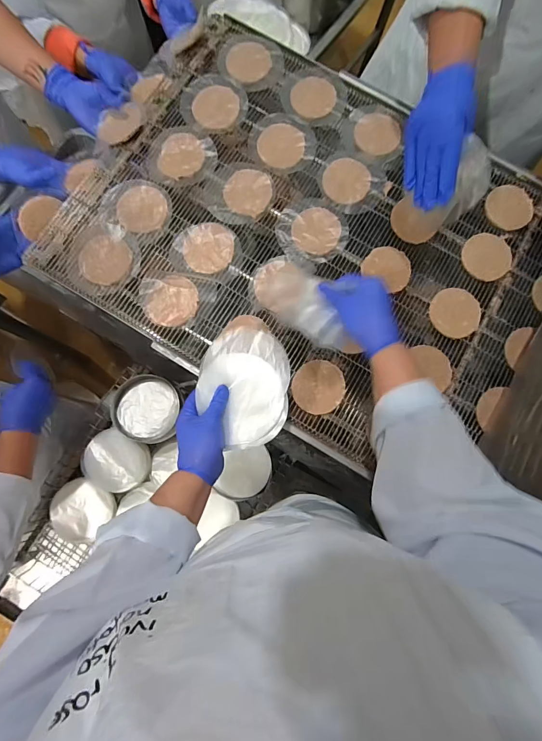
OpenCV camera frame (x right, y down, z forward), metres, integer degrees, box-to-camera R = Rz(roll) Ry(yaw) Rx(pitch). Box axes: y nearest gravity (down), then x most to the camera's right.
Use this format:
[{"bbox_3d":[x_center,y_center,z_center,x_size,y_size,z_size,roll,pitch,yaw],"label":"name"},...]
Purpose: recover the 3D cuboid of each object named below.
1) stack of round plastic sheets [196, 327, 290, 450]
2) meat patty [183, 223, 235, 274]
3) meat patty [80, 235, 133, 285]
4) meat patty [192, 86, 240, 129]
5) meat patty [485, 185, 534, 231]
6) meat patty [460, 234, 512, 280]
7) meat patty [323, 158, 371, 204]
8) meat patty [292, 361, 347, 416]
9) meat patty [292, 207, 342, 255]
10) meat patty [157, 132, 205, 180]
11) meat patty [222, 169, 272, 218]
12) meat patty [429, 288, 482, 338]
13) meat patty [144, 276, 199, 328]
[{"bbox_3d":[-0.038,0.021,0.497,0.120,0.023,0.162,4,81,-4],"label":"stack of round plastic sheets"},{"bbox_3d":[-0.105,-0.208,0.610,0.081,0.004,0.088,1,81,-4],"label":"meat patty"},{"bbox_3d":[-0.278,-0.186,0.604,0.088,0.009,0.080,1,81,-4],"label":"meat patty"},{"bbox_3d":[-0.101,-0.482,0.658,0.083,0.010,0.085,0,81,-4],"label":"meat patty"},{"bbox_3d":[0.430,-0.294,0.646,0.093,0.014,0.085,-4,82,-5],"label":"meat patty"},{"bbox_3d":[0.375,-0.197,0.627,0.085,0.012,0.083,1,81,-4],"label":"meat patty"},{"bbox_3d":[0.136,-0.340,0.646,0.083,0.006,0.090,4,81,-4],"label":"meat patty"},{"bbox_3d":[0.075,0.026,0.570,0.080,0.008,0.082,1,81,-4],"label":"meat patty"},{"bbox_3d":[0.079,-0.242,0.623,0.080,0.010,0.084,1,81,-4],"label":"meat patty"},{"bbox_3d":[-0.158,-0.383,0.641,0.075,0.006,0.089,10,81,-3],"label":"meat patty"},{"bbox_3d":[-0.040,-0.315,0.631,0.080,0.005,0.092,10,81,-3],"label":"meat patty"},{"bbox_3d":[0.310,-0.097,0.605,0.082,0.011,0.083,1,81,-4],"label":"meat patty"},{"bbox_3d":[-0.161,-0.112,0.593,0.087,0.008,0.079,-39,86,-9],"label":"meat patty"}]

